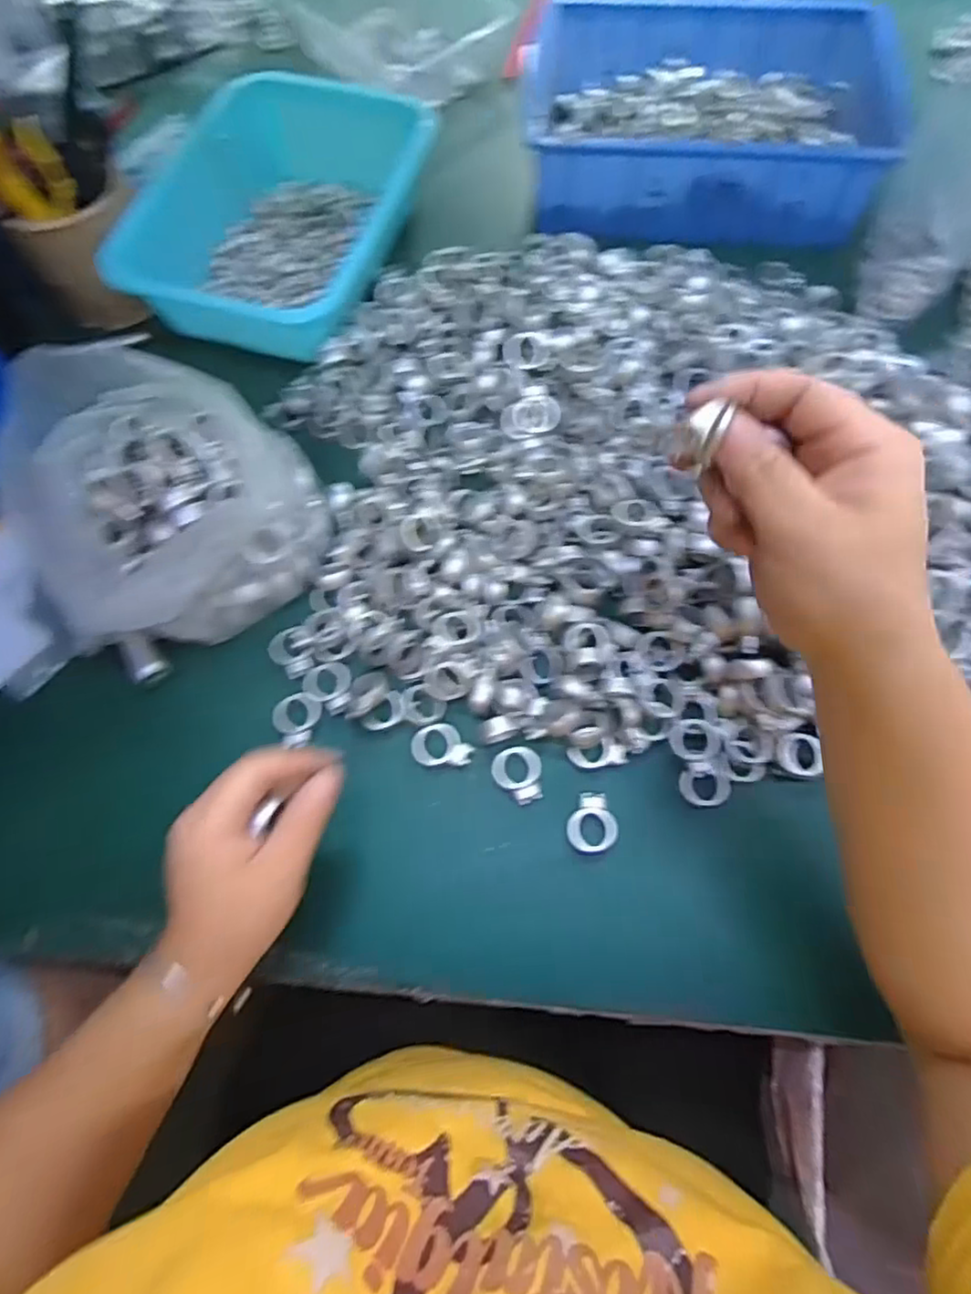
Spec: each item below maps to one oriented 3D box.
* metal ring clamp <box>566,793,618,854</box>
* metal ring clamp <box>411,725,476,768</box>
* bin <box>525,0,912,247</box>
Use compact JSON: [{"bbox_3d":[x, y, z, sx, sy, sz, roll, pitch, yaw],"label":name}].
[{"bbox_3d":[0.063,0.105,0.385,0.029,0.008,0.034,-3,68,1],"label":"metal ring clamp"},{"bbox_3d":[-0.027,0.061,0.404,0.038,0.004,0.025,-1,68,2],"label":"metal ring clamp"},{"bbox_3d":[0.197,-0.463,0.574,0.289,0.080,0.214,11,69,7],"label":"bin"}]

